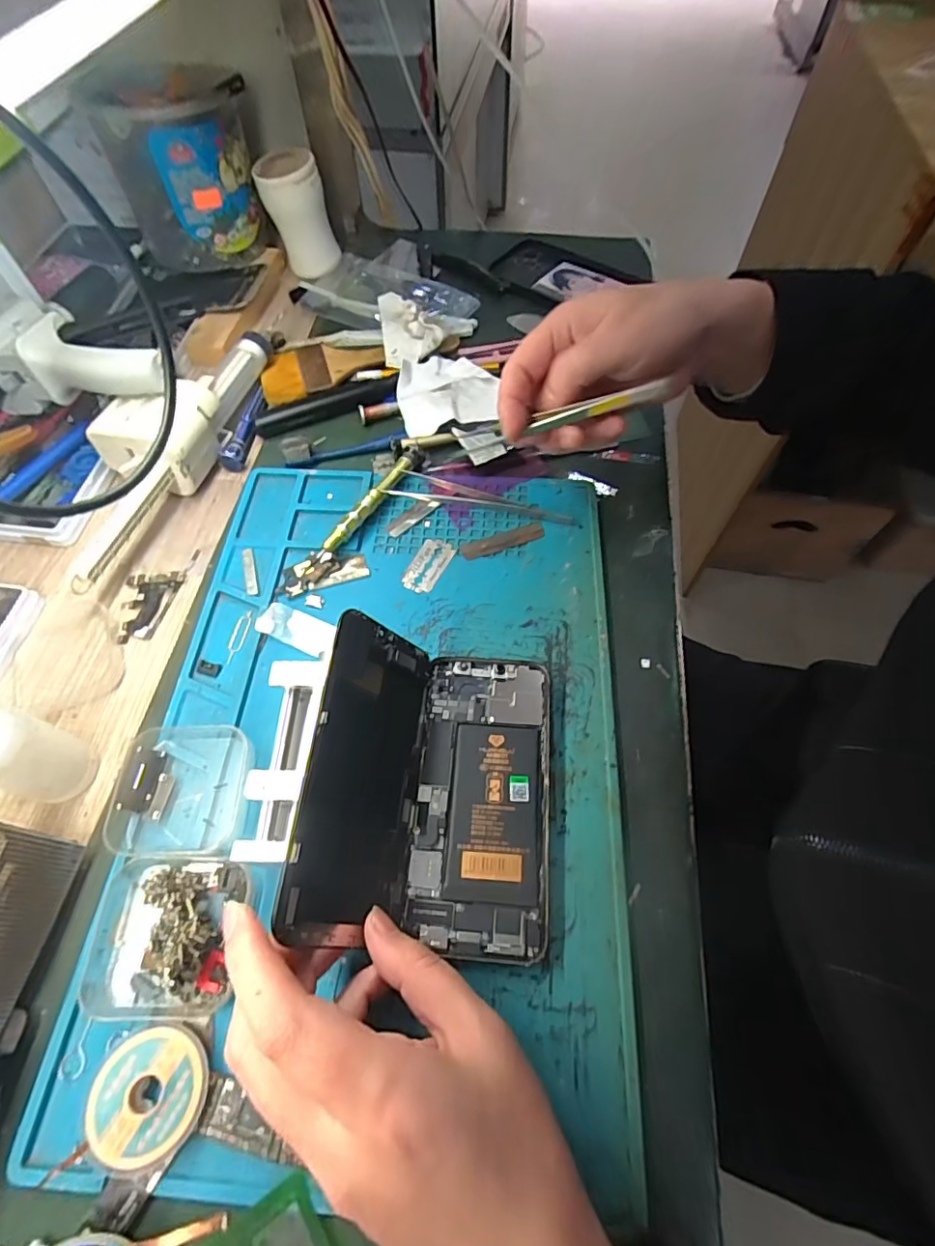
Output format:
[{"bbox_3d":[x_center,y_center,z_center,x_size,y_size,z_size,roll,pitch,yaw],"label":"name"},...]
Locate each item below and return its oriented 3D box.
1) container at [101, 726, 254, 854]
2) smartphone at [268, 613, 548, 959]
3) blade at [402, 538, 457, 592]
[{"bbox_3d":[-0.143,0.084,0.273,0.059,0.019,0.061,1,61,2],"label":"container"},{"bbox_3d":[-0.019,0.070,0.252,0.117,0.055,0.142,4,61,4],"label":"smartphone"},{"bbox_3d":[-0.026,-0.038,0.347,0.023,0.004,0.041,22,64,13],"label":"blade"}]

